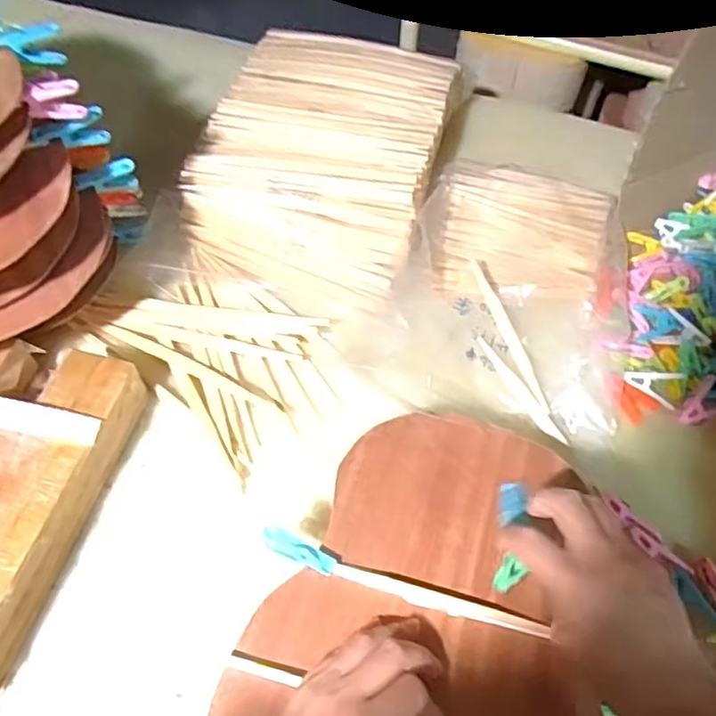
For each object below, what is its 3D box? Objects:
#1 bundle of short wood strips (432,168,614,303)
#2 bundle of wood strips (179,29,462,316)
[{"bbox_3d":[0.171,-0.131,0.707,0.185,0.040,0.167,13,57,6],"label":"bundle of short wood strips"},{"bbox_3d":[-0.041,-0.227,0.738,0.249,0.079,0.368,15,57,8],"label":"bundle of wood strips"}]

